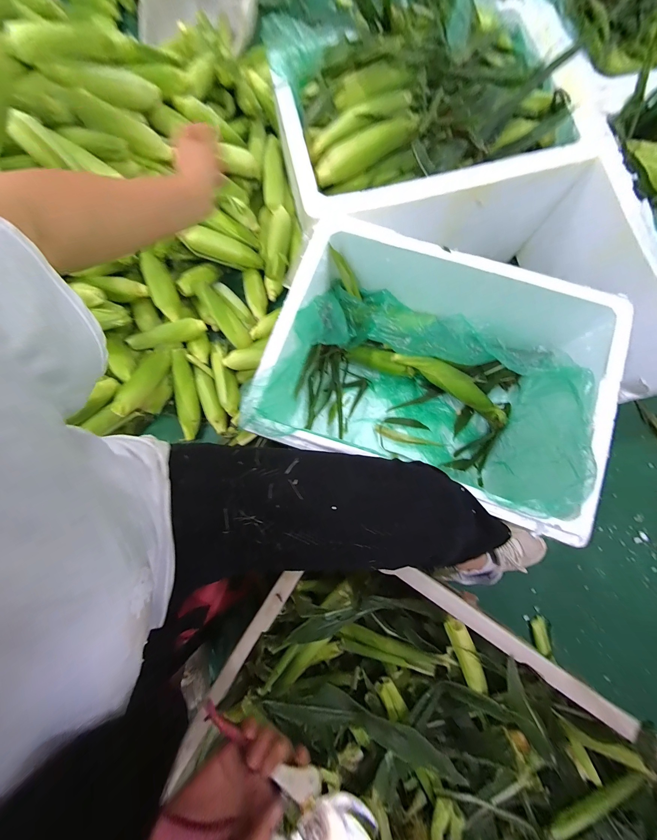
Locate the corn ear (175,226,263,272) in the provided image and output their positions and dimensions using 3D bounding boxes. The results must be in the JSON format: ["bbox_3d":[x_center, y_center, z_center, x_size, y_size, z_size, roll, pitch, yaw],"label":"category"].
[{"bbox_3d":[-0.299,-0.467,0.777,0.199,0.068,0.057,-1,76,-37],"label":"corn ear"}]

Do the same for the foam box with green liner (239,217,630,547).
[{"bbox_3d":[0.204,-0.070,0.632,0.609,0.295,0.454,19,80,5],"label":"foam box with green liner"}]

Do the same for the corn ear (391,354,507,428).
[{"bbox_3d":[0.310,-0.092,0.718,0.318,0.052,0.069,32,81,-6],"label":"corn ear"}]

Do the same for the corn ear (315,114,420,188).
[{"bbox_3d":[0.075,-0.562,0.579,0.220,0.046,0.049,-22,79,10],"label":"corn ear"}]

